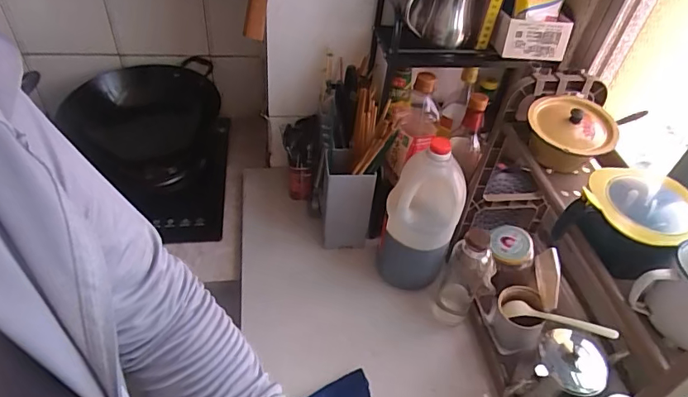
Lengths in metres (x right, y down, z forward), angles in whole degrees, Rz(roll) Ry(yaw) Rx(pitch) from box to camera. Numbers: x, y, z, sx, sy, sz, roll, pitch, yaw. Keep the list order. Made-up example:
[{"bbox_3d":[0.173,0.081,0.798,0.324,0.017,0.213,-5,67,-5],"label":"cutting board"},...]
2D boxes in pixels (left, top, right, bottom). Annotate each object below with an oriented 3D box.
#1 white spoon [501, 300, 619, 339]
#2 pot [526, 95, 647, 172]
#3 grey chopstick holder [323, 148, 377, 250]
[{"bbox_3d":[0.317,0.182,0.701,0.163,0.014,0.031,6,34,45],"label":"white spoon"},{"bbox_3d":[0.302,-0.086,0.625,0.113,0.070,0.099,32,50,23],"label":"pot"},{"bbox_3d":[0.004,0.006,0.860,0.088,0.202,0.079,4,45,-3],"label":"grey chopstick holder"}]

